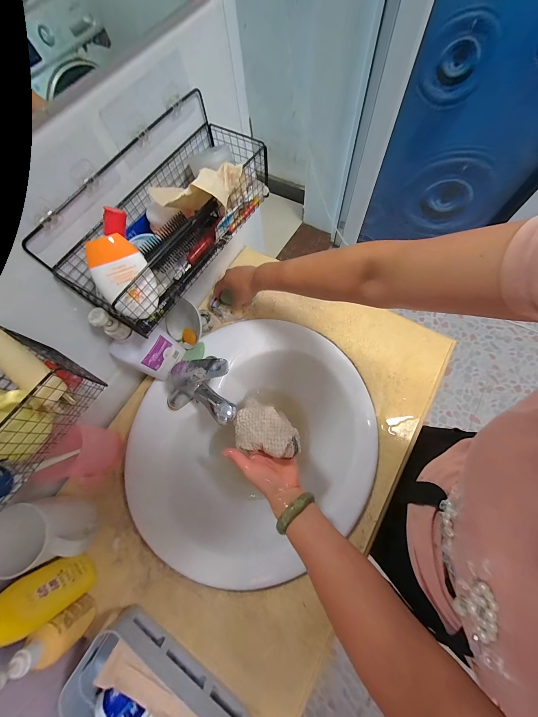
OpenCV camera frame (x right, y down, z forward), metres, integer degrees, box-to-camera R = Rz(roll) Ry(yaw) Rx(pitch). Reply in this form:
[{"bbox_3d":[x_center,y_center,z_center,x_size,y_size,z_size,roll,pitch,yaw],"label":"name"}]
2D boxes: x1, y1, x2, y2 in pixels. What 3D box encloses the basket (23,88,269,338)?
[{"bbox_3d":[-0.125,-0.193,0.343,0.122,0.114,0.310,32,75,14],"label":"basket"}]

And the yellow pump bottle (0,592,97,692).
[{"bbox_3d":[-0.296,0.382,0.345,0.043,0.134,0.049,-42,75,-12],"label":"yellow pump bottle"}]

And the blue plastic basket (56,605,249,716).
[{"bbox_3d":[-0.139,0.474,0.340,0.268,0.066,0.103,30,74,11],"label":"blue plastic basket"}]

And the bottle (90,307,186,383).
[{"bbox_3d":[-0.211,-0.023,0.432,0.059,0.181,0.087,32,75,11],"label":"bottle"}]

